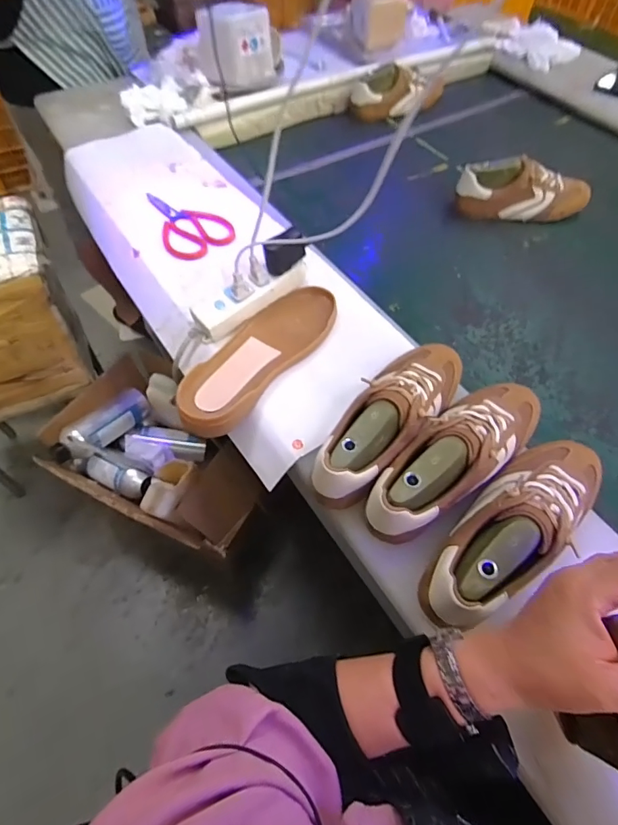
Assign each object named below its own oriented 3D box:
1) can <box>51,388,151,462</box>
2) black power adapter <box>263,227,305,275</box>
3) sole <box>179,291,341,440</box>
[{"bbox_3d":[-0.485,0.034,1.088,0.084,0.076,0.234,33,47,18],"label":"can"},{"bbox_3d":[-0.031,-0.214,0.606,0.053,0.049,0.026,-39,66,-24],"label":"black power adapter"},{"bbox_3d":[-0.063,-0.076,0.595,0.095,0.043,0.275,32,62,17],"label":"sole"}]

